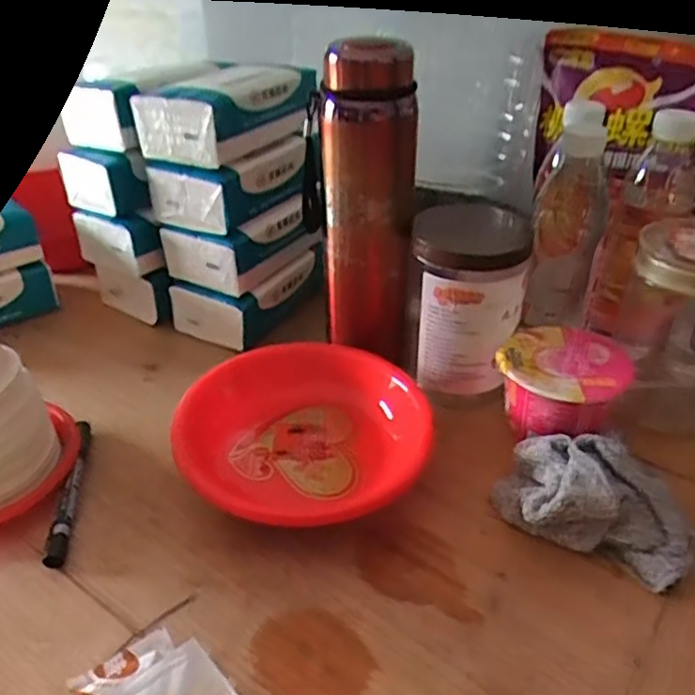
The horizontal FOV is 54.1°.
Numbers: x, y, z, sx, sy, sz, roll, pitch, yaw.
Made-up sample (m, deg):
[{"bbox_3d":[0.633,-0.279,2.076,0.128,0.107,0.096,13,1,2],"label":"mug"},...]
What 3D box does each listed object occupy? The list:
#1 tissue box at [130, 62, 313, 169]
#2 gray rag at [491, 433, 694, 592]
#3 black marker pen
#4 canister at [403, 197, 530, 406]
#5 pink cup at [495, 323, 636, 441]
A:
[{"bbox_3d":[-0.116,-0.217,0.618,0.107,0.058,0.125,19,40,24],"label":"tissue box"},{"bbox_3d":[0.173,0.103,0.475,0.126,0.054,0.084,16,39,21],"label":"gray rag"},{"bbox_3d":[-0.207,0.106,0.509,0.014,0.017,0.137,-6,36,-7],"label":"black marker pen"},{"bbox_3d":[0.101,-0.049,0.583,0.093,0.138,0.112,6,36,9],"label":"canister"},{"bbox_3d":[0.171,0.035,0.555,0.095,0.071,0.093,0,35,0],"label":"pink cup"}]

